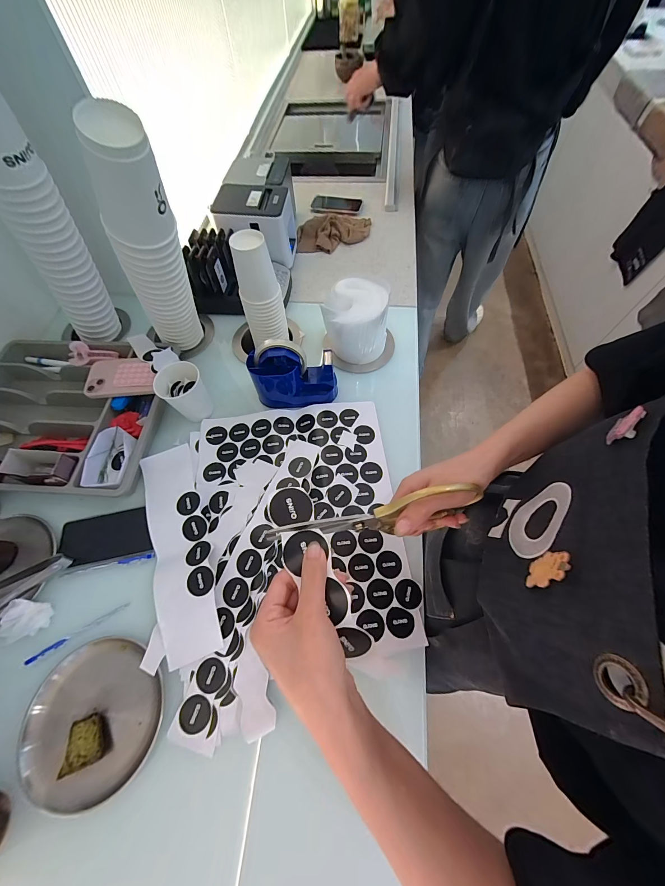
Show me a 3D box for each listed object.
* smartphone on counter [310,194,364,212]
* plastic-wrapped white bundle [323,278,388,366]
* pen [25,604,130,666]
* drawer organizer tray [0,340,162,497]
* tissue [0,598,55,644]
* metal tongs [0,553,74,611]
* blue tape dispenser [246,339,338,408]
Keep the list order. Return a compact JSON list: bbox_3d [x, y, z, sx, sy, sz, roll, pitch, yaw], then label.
[{"bbox_3d":[0.010,-0.651,0.857,0.133,0.008,0.074,11,64,8],"label":"smartphone on counter"},{"bbox_3d":[0.048,-0.239,0.623,0.120,0.122,0.106,5,64,5],"label":"plastic-wrapped white bundle"},{"bbox_3d":[-0.357,0.268,0.445,0.134,0.006,0.008,-28,65,-14],"label":"pen"},{"bbox_3d":[-0.500,-0.063,0.578,0.356,0.061,0.306,3,64,4],"label":"drawer organizer tray"},{"bbox_3d":[-0.427,0.248,0.440,0.058,0.020,0.049,6,64,5],"label":"tissue"},{"bbox_3d":[-0.470,0.219,0.457,0.175,0.022,0.063,-28,66,-11],"label":"metal tongs"},{"bbox_3d":[-0.069,-0.128,0.570,0.150,0.114,0.075,-13,64,-4],"label":"blue tape dispenser"}]

